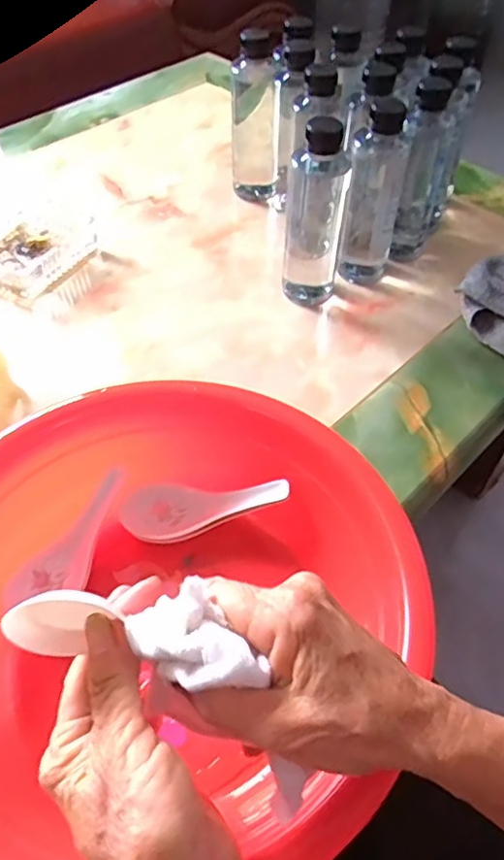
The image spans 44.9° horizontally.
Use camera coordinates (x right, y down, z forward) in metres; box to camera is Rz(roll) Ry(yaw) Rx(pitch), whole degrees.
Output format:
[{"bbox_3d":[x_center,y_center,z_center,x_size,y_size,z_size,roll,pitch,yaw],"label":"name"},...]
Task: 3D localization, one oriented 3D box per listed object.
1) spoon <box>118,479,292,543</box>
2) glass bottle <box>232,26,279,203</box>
[{"bbox_3d":[-0.035,0.051,0.445,0.124,0.031,0.044,-11,50,14],"label":"spoon"},{"bbox_3d":[0.004,-0.344,0.694,0.053,0.172,0.055,-1,52,-3],"label":"glass bottle"}]

